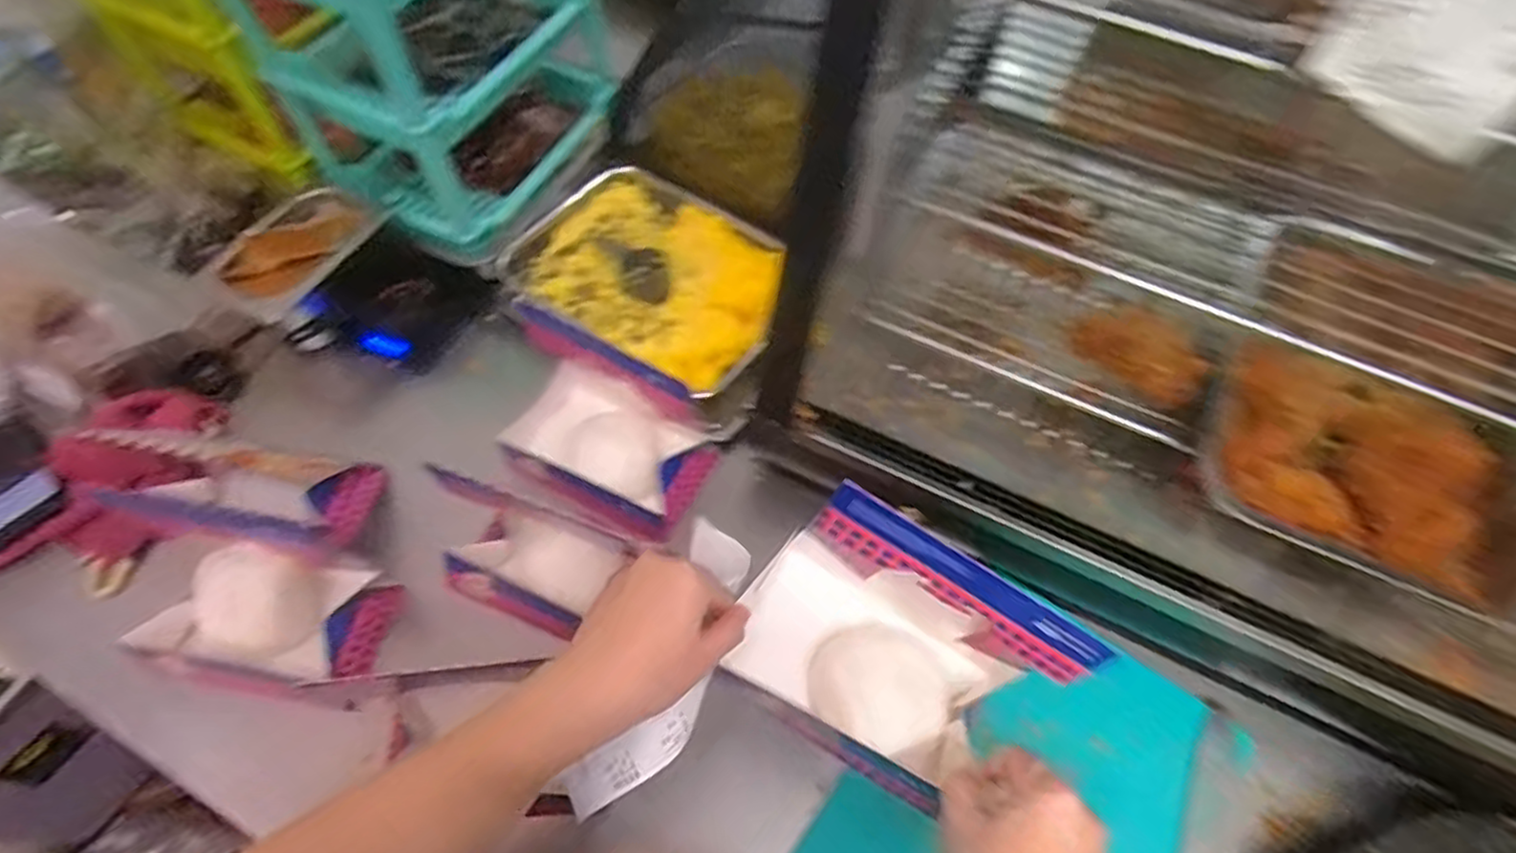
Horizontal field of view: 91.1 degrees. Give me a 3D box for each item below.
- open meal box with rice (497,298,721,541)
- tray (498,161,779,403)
[{"bbox_3d":[-0.147,0.007,0.689,0.187,0.130,0.123,27,62,15],"label":"open meal box with rice"},{"bbox_3d":[-0.107,-0.166,0.832,0.298,0.048,0.234,31,63,17],"label":"tray"}]

